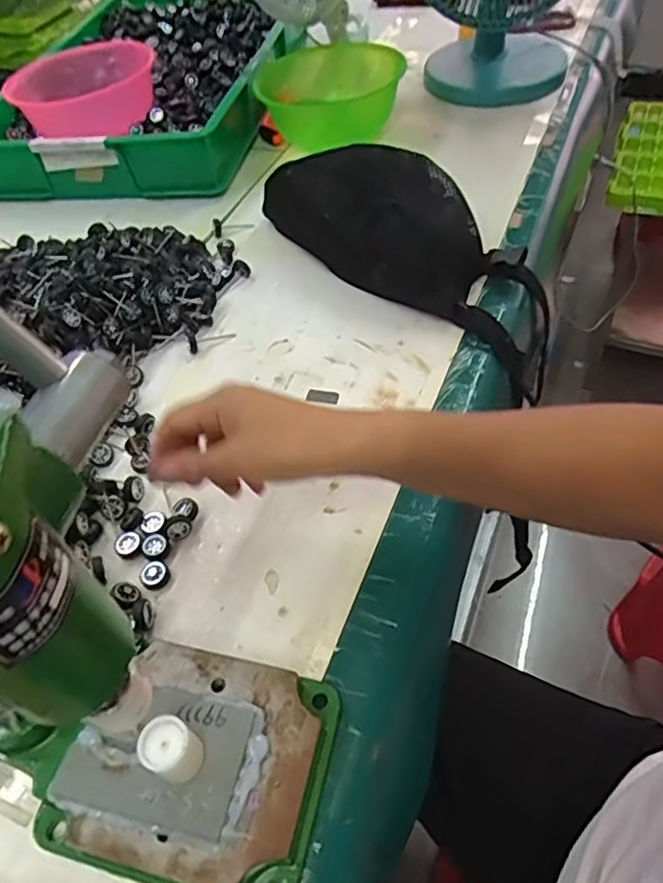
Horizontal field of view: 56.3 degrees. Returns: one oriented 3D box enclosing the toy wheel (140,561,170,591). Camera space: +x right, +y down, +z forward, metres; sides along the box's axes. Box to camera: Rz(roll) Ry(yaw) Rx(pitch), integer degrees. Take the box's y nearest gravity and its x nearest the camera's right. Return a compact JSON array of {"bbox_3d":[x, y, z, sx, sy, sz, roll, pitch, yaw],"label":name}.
[{"bbox_3d":[-0.124,0.094,0.434,0.018,0.009,0.019,-2,51,3],"label":"toy wheel"}]

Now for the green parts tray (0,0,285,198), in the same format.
[{"bbox_3d":[-0.254,-0.534,0.905,0.326,0.082,0.511,4,52,8],"label":"green parts tray"}]

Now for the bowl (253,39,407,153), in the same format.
[{"bbox_3d":[-0.006,-0.483,0.843,0.180,0.081,0.221,-5,51,0],"label":"bowl"}]

